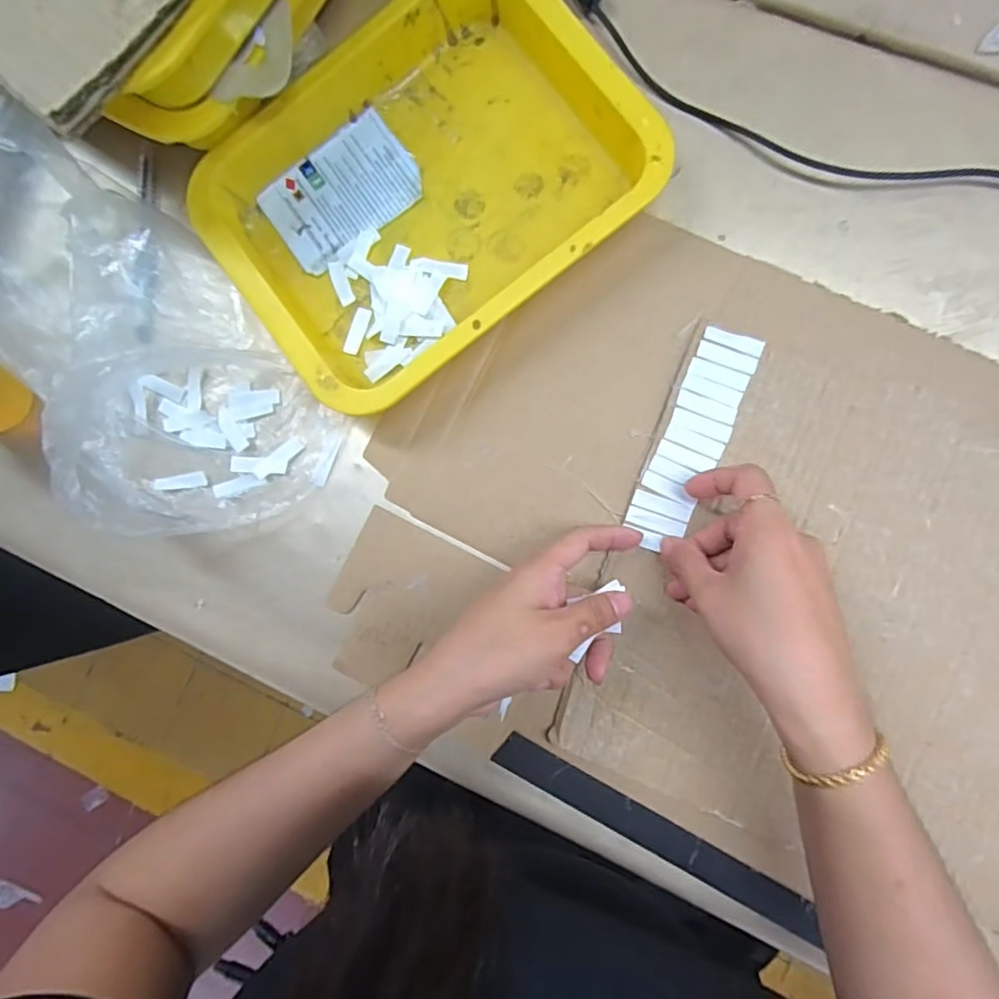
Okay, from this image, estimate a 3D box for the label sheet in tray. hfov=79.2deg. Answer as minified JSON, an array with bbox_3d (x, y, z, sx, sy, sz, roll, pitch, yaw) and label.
[{"bbox_3d":[-0.106,-0.206,0.405,0.101,0.005,0.072,-40,84,5],"label":"label sheet in tray"}]

